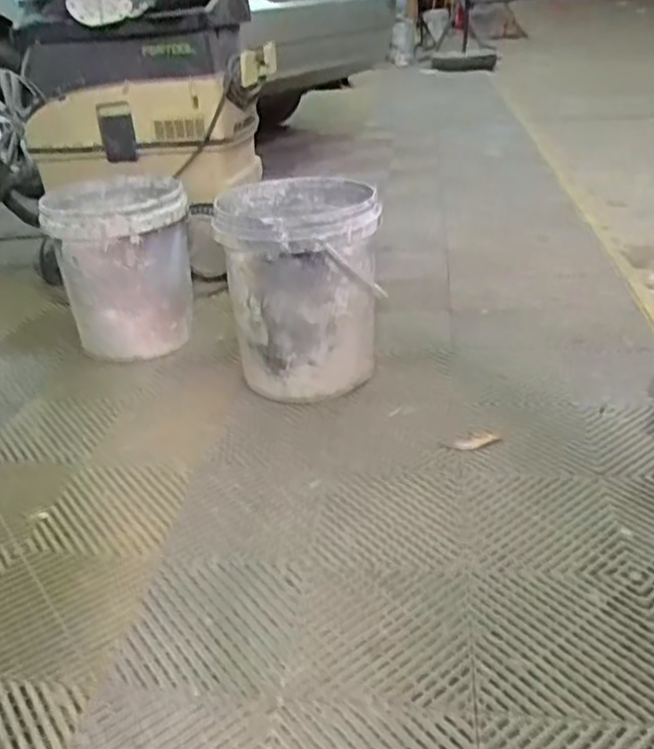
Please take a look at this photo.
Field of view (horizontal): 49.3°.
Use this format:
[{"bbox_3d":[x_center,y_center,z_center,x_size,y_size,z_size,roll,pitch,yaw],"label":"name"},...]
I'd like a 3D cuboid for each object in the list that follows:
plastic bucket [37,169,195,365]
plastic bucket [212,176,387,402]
[{"bbox_3d":[-0.418,-0.225,1.494,0.265,0.313,0.277,-13,30,-16],"label":"plastic bucket"},{"bbox_3d":[-0.043,-0.161,1.334,0.266,0.346,0.281,-4,29,1],"label":"plastic bucket"}]

